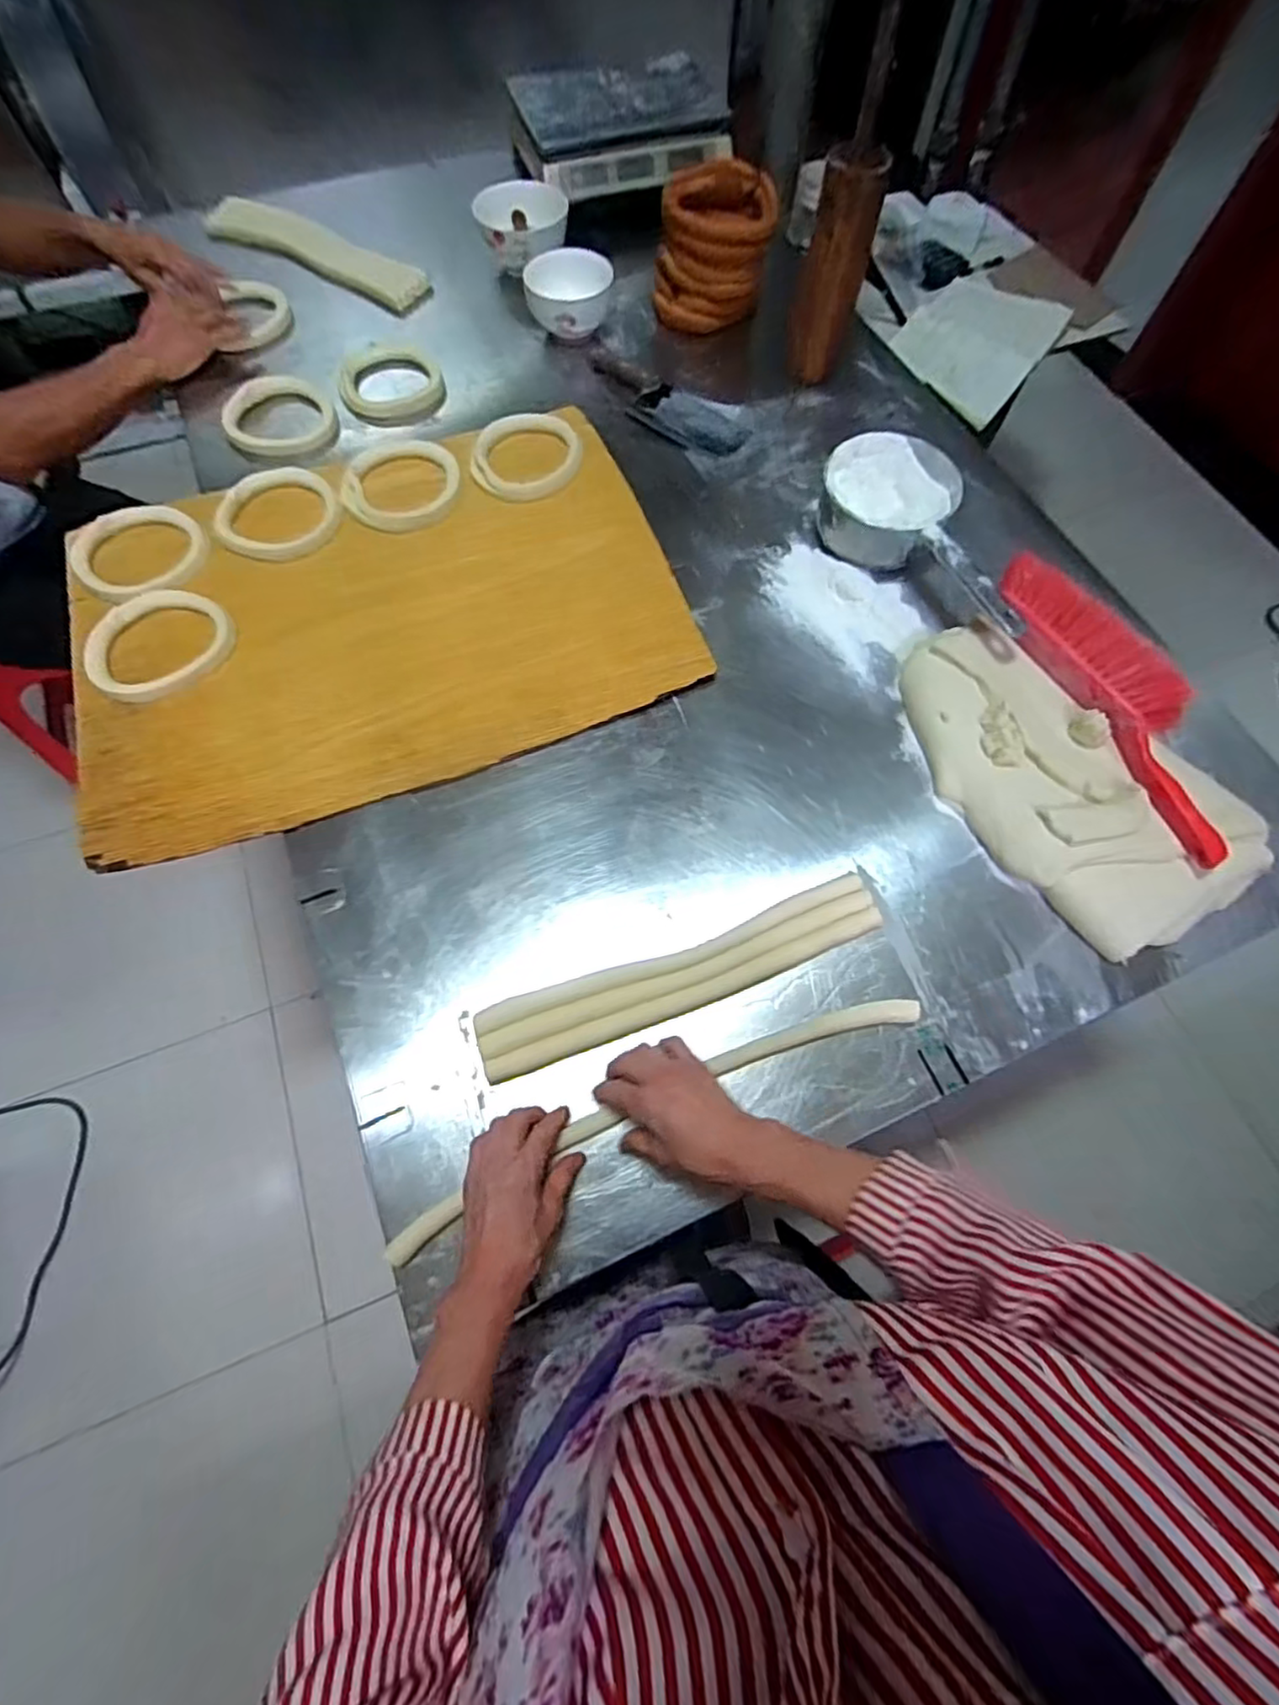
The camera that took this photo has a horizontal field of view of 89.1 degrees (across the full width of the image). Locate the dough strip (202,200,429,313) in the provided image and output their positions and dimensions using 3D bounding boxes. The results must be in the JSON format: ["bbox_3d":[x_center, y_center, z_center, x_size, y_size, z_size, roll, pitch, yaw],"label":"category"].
[{"bbox_3d":[-0.546,-1.021,1.097,0.432,0.029,0.101,31,70,12],"label":"dough strip"}]

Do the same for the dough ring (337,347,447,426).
[{"bbox_3d":[-0.369,-0.695,0.967,0.147,0.025,0.148,0,67,-1],"label":"dough ring"}]

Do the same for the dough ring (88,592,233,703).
[{"bbox_3d":[-0.559,-0.245,0.751,0.151,0.013,0.154,0,67,-1],"label":"dough ring"}]

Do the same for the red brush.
[{"bbox_3d":[0.502,-0.173,0.667,0.094,0.058,0.381,-16,68,-8],"label":"red brush"}]

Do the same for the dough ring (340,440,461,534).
[{"bbox_3d":[-0.322,-0.493,0.868,0.145,0.017,0.152,0,67,-1],"label":"dough ring"}]

